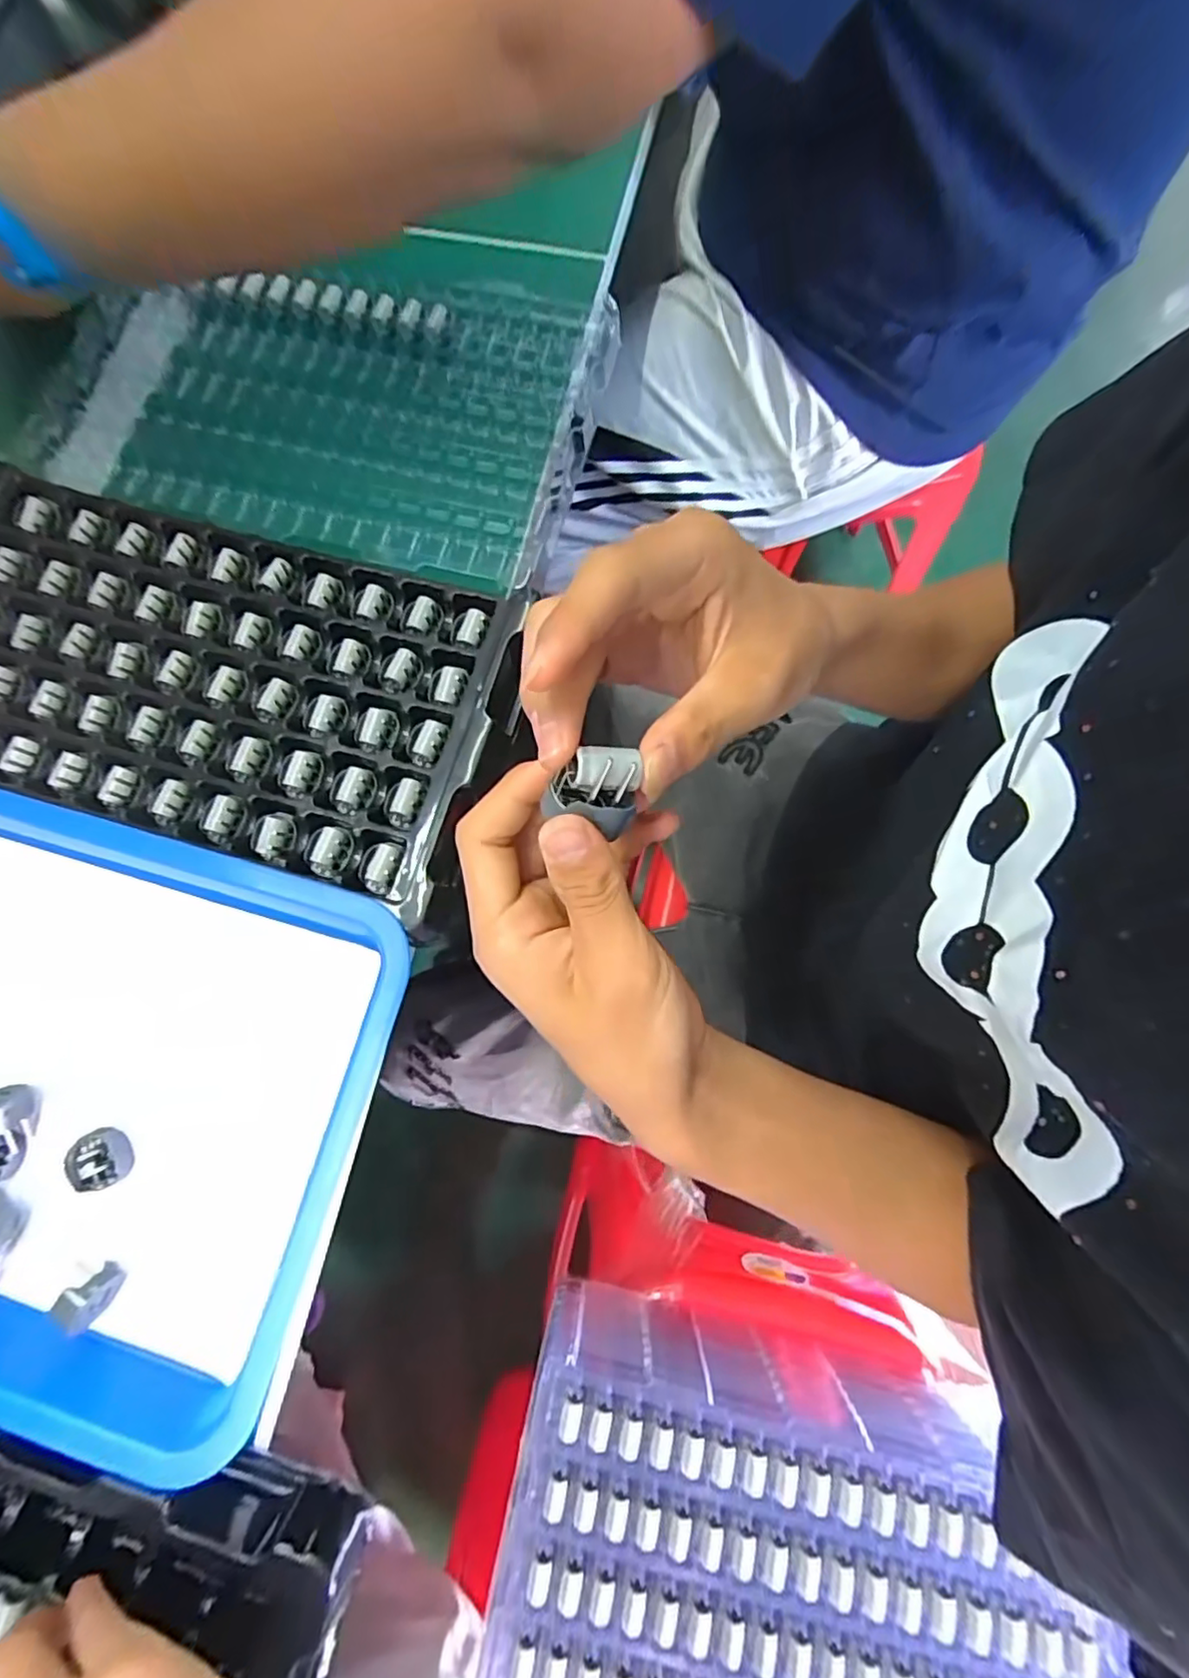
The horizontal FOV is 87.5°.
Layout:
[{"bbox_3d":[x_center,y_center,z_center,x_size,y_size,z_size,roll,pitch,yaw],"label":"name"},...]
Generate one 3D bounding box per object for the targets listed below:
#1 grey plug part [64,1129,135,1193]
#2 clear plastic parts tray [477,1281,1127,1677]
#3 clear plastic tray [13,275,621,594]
[{"bbox_3d":[-0.255,0.164,0.319,0.025,0.014,0.027,-25,76,-3],"label":"grey plug part"},{"bbox_3d":[0.128,0.488,0.412,0.370,0.088,0.242,12,77,6],"label":"clear plastic parts tray"},{"bbox_3d":[-0.190,-0.295,0.425,0.359,0.023,0.218,15,77,6],"label":"clear plastic tray"}]

